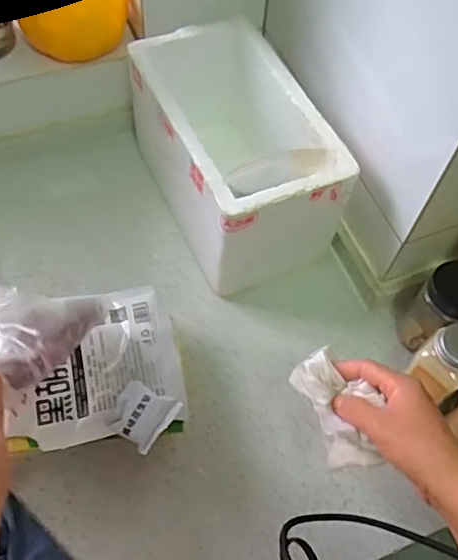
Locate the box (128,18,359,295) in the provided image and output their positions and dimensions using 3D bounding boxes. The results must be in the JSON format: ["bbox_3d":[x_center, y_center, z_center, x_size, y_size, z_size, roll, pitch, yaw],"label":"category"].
[{"bbox_3d":[0.005,-0.138,0.664,0.149,0.169,0.257,-21,64,-16],"label":"box"}]

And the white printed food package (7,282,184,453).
[{"bbox_3d":[-0.128,0.075,0.543,0.153,0.025,0.141,-12,61,-11],"label":"white printed food package"}]

